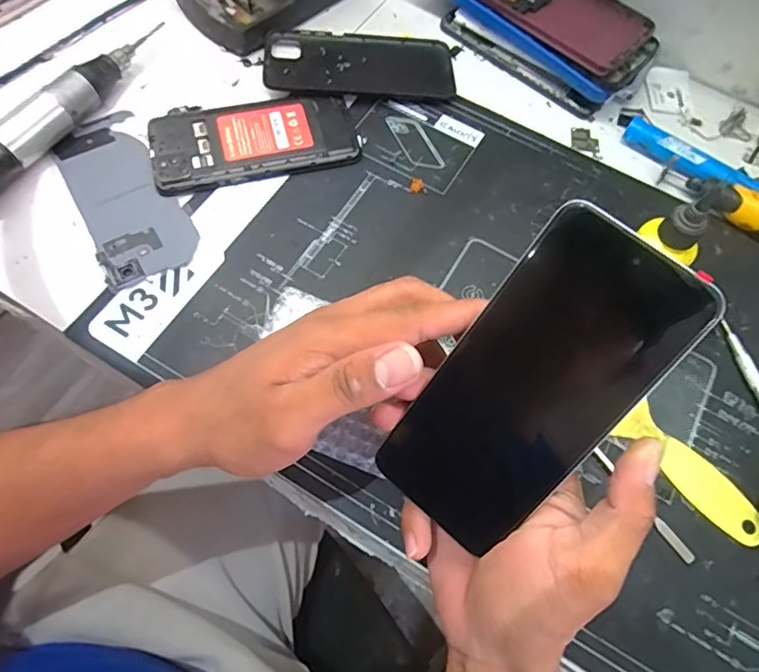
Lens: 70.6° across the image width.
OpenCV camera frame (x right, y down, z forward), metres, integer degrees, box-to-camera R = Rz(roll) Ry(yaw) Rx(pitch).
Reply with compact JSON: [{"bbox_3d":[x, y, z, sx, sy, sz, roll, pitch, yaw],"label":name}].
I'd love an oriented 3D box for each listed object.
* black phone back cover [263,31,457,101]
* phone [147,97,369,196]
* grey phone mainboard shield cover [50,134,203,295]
[{"bbox_3d":[-0.017,-0.233,0.459,0.157,0.010,0.077,-2,67,-3],"label":"black phone back cover"},{"bbox_3d":[-0.099,-0.157,0.419,0.155,0.010,0.083,-12,68,-8],"label":"phone"},{"bbox_3d":[-0.188,-0.103,0.394,0.065,0.004,0.145,-28,71,-14],"label":"grey phone mainboard shield cover"}]

